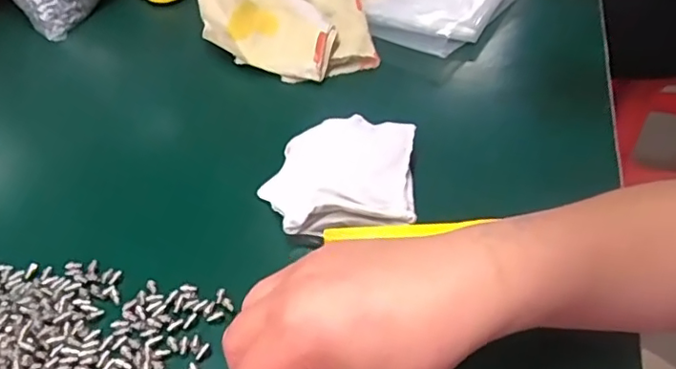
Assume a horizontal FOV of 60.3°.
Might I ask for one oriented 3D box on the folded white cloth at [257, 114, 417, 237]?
[{"bbox_3d":[0.001,-0.005,0.393,0.097,0.028,0.091,0,44,3],"label":"folded white cloth"}]

